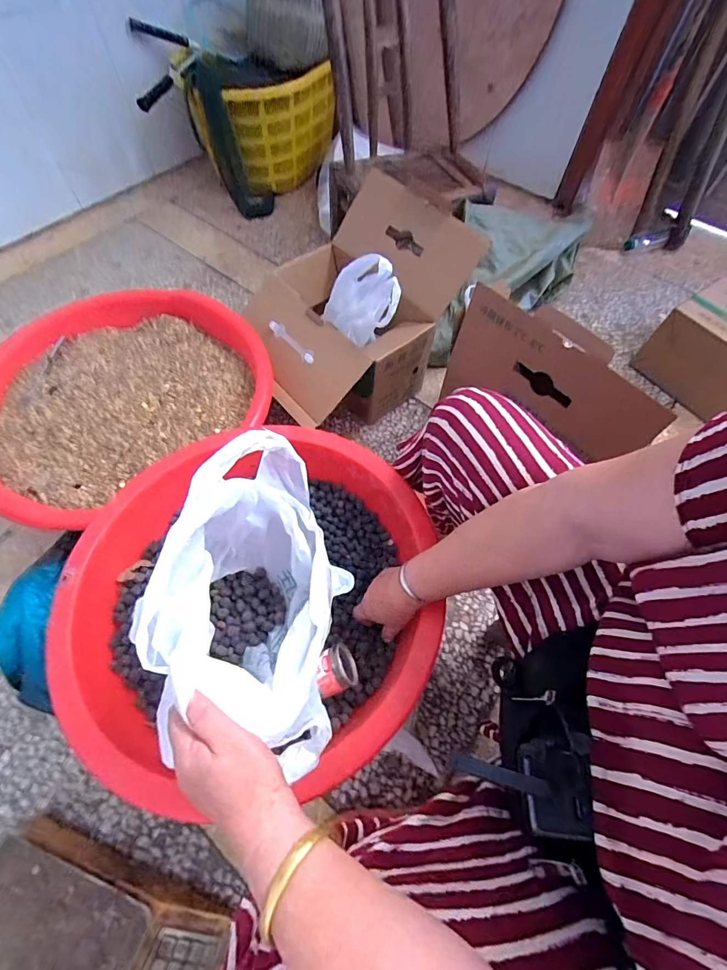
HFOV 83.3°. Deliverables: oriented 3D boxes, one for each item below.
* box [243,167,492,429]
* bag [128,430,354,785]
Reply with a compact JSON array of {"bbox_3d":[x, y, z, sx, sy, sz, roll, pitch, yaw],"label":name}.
[{"bbox_3d":[-0.009,-0.424,0.978,0.530,0.329,0.392,-30,68,-16],"label":"box"},{"bbox_3d":[-0.115,0.133,0.466,0.179,0.244,0.310,-8,62,-8],"label":"bag"}]

